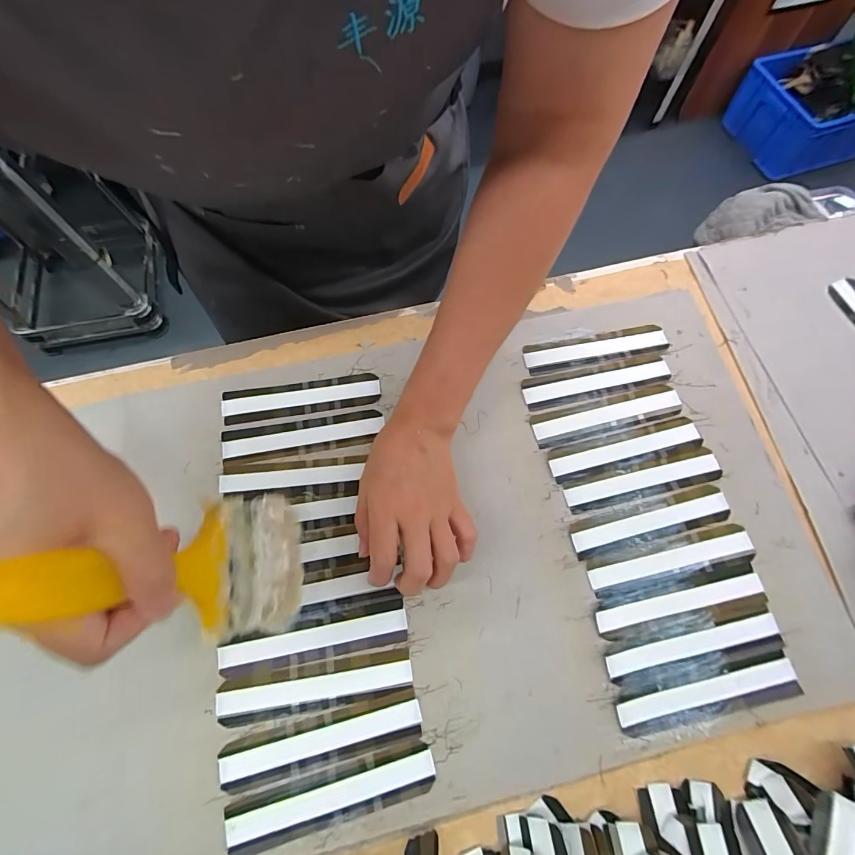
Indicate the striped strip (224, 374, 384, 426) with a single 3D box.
[{"bbox_3d":[-0.116,-0.028,0.390,0.141,0.004,0.033,-9,71,-5],"label":"striped strip"}]

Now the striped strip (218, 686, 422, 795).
[{"bbox_3d":[-0.075,0.225,0.302,0.140,0.005,0.031,-13,72,-6],"label":"striped strip"}]

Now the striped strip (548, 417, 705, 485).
[{"bbox_3d":[0.179,0.020,0.383,0.141,0.004,0.032,-14,72,-7],"label":"striped strip"}]

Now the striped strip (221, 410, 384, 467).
[{"bbox_3d":[-0.111,0.008,0.377,0.139,0.004,0.032,-9,71,-5],"label":"striped strip"}]

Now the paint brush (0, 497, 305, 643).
[{"bbox_3d":[-0.130,0.080,0.222,0.014,0.195,0.084,-12,77,15],"label":"paint brush"}]

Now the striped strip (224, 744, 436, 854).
[{"bbox_3d":[-0.065,0.256,0.290,0.140,0.004,0.030,-13,72,-6],"label":"striped strip"}]

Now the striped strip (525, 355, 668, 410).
[{"bbox_3d":[0.161,-0.045,0.404,0.142,0.009,0.032,-11,72,-6],"label":"striped strip"}]

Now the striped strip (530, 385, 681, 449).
[{"bbox_3d":[0.167,-0.011,0.394,0.141,0.004,0.033,-14,75,-4],"label":"striped strip"}]

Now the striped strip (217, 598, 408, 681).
[{"bbox_3d":[-0.087,0.163,0.325,0.141,0.005,0.031,-10,72,-5],"label":"striped strip"}]

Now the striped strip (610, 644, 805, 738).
[{"bbox_3d":[0.212,0.201,0.322,0.141,0.005,0.033,-11,70,-4],"label":"striped strip"}]

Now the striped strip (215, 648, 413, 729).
[{"bbox_3d":[-0.083,0.194,0.315,0.141,0.004,0.031,-8,71,-5],"label":"striped strip"}]

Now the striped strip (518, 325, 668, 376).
[{"bbox_3d":[0.165,-0.078,0.417,0.143,0.007,0.033,-11,72,-6],"label":"striped strip"}]

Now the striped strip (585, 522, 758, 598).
[{"bbox_3d":[0.203,0.110,0.354,0.140,0.007,0.031,-11,72,-6],"label":"striped strip"}]

